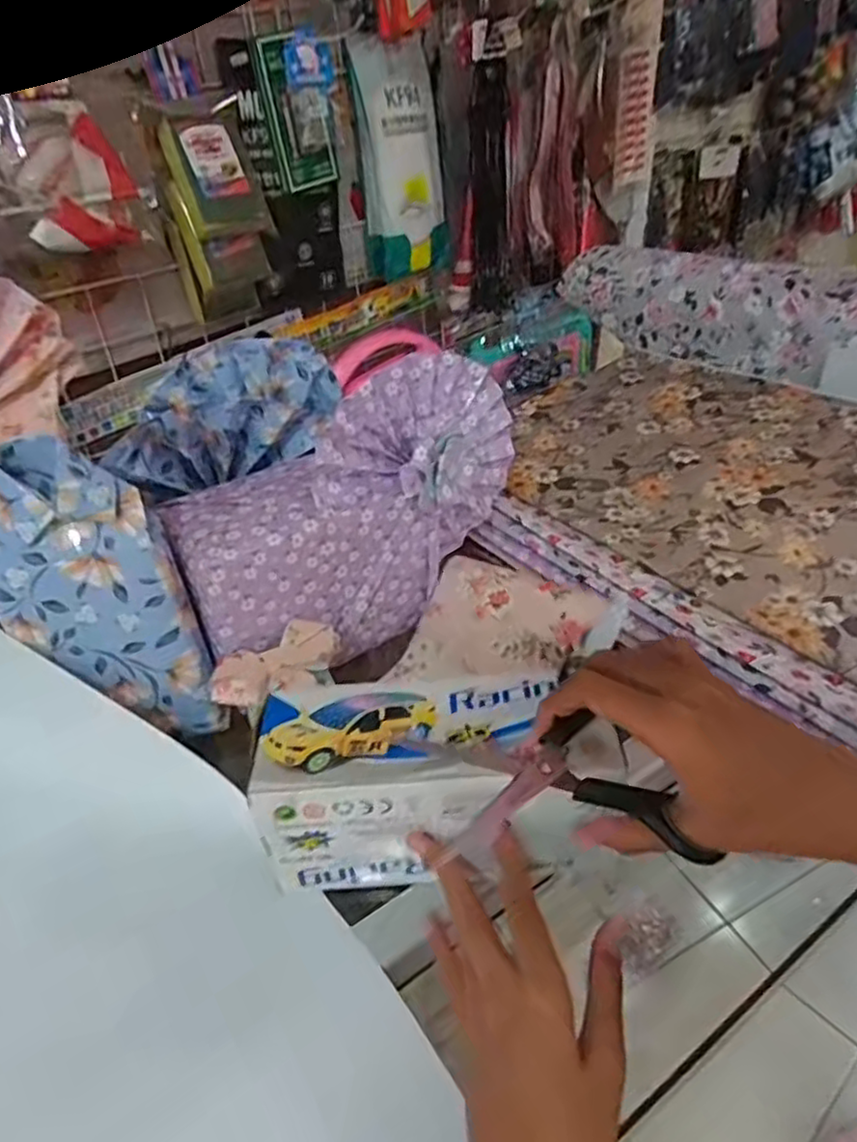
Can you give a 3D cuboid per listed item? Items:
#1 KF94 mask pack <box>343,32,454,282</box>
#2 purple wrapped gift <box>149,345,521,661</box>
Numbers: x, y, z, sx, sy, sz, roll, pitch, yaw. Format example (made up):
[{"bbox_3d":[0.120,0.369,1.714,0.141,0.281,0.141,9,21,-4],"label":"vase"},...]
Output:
[{"bbox_3d":[-0.028,-0.489,0.843,0.106,0.249,0.033,-28,44,-19],"label":"KF94 mask pack"},{"bbox_3d":[-0.051,-0.049,0.519,0.263,0.183,0.089,-22,41,-22],"label":"purple wrapped gift"}]

